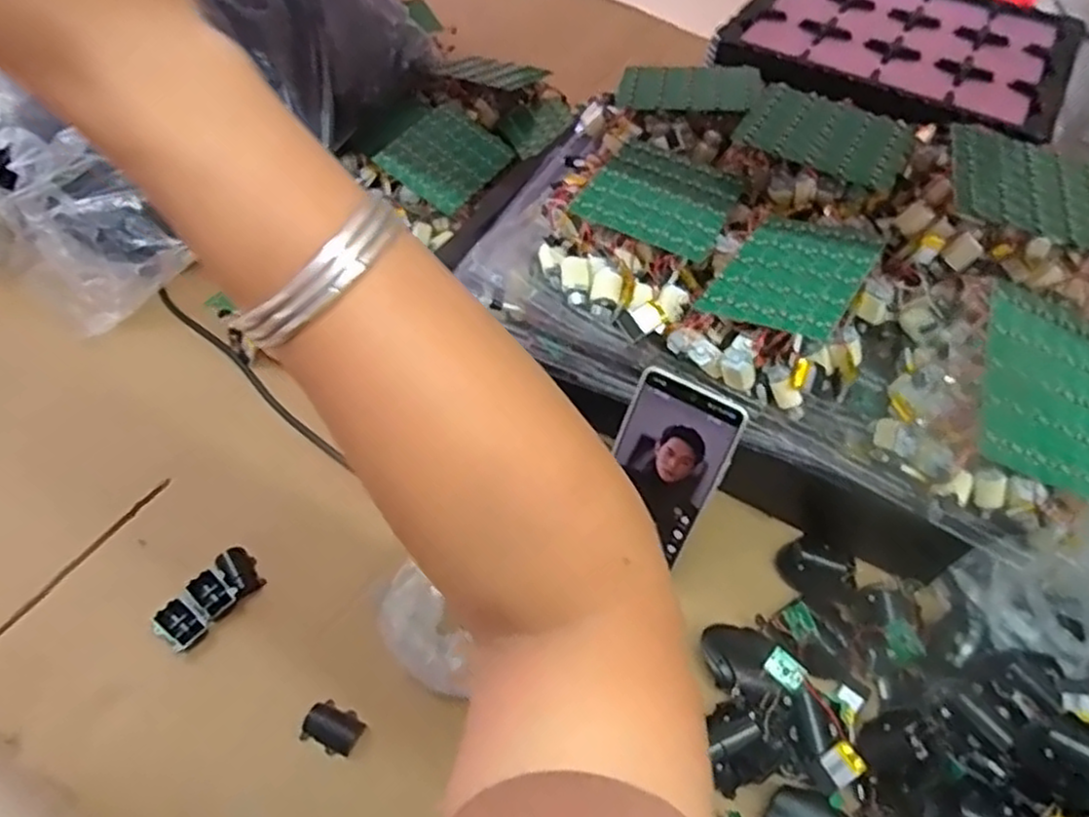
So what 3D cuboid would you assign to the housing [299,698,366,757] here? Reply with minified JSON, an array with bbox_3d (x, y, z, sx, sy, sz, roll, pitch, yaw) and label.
[{"bbox_3d":[-0.141,0.214,0.480,0.036,0.013,0.028,23,54,13],"label":"housing"}]

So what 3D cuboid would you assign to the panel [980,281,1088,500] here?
[{"bbox_3d":[0.334,-0.011,0.463,0.112,0.009,0.132,24,69,-9],"label":"panel"}]

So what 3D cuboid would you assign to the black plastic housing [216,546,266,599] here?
[{"bbox_3d":[-0.232,0.125,0.548,0.023,0.016,0.041,-30,60,-25],"label":"black plastic housing"}]

